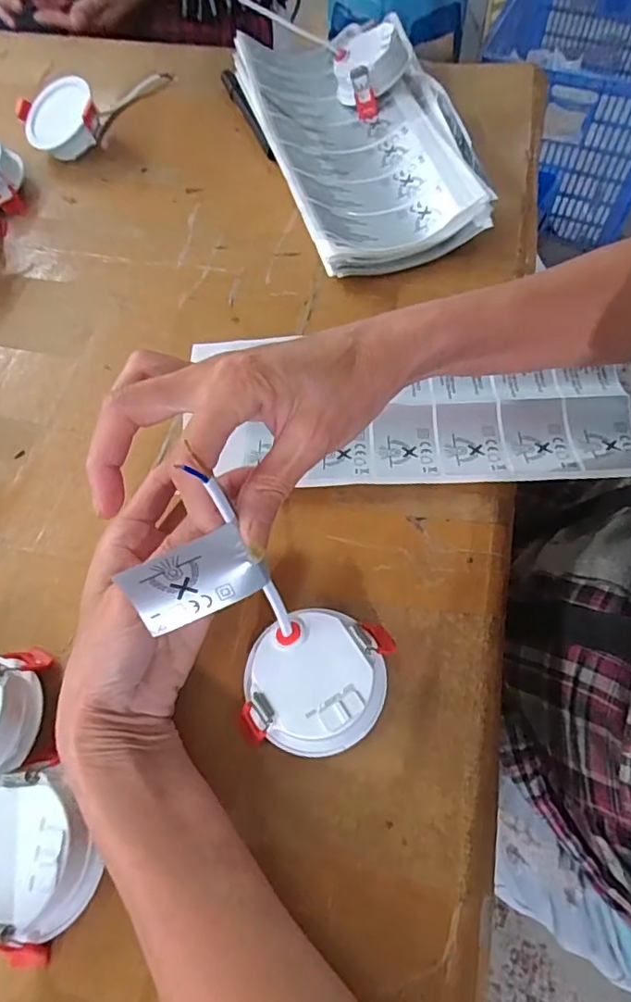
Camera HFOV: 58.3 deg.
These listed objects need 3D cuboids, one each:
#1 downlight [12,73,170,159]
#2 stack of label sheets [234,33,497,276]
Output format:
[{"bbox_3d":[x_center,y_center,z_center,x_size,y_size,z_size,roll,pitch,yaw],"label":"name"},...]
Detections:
[{"bbox_3d":[-0.219,-0.391,0.543,0.084,0.043,0.158,18,65,12],"label":"downlight"},{"bbox_3d":[0.036,-0.320,0.496,0.155,0.044,0.304,-15,63,-5],"label":"stack of label sheets"}]

